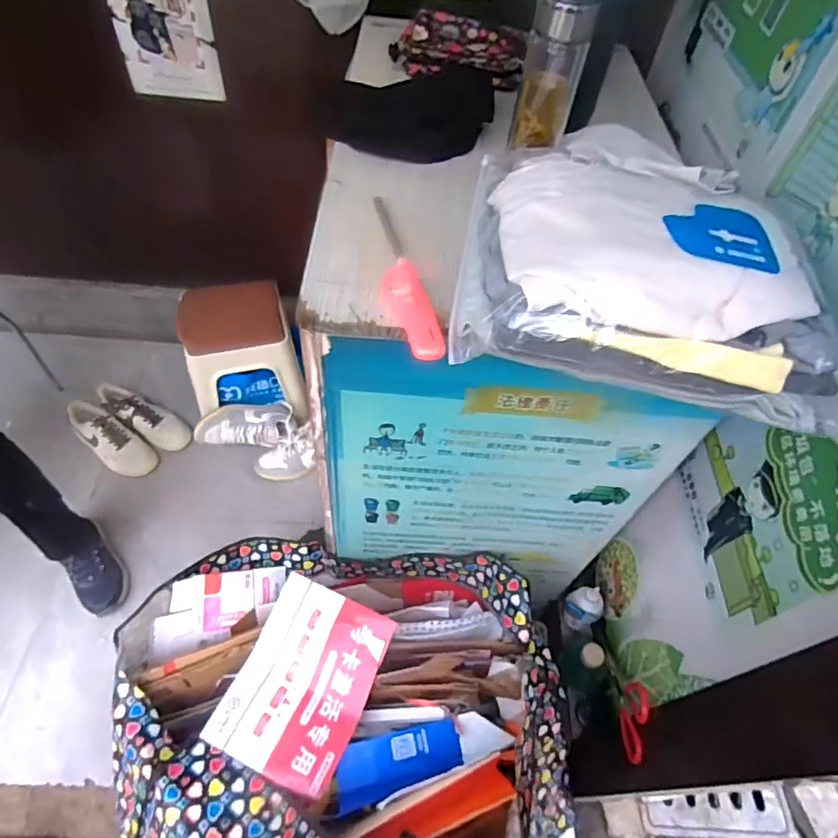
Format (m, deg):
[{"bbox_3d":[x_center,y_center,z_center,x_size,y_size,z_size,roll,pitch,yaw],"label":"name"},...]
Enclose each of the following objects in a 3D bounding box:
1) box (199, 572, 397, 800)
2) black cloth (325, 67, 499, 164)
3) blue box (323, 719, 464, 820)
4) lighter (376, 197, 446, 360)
[{"bbox_3d":[-0.183,0.413,0.862,0.211,0.033,0.270,20,65,14],"label":"box"},{"bbox_3d":[-0.008,-0.407,0.725,0.229,0.061,0.126,-6,55,-10],"label":"black cloth"},{"bbox_3d":[-0.039,0.521,0.820,0.206,0.023,0.080,-11,56,-13],"label":"blue box"},{"bbox_3d":[-0.025,-0.159,0.565,0.037,0.021,0.252,-11,56,-13],"label":"lighter"}]

